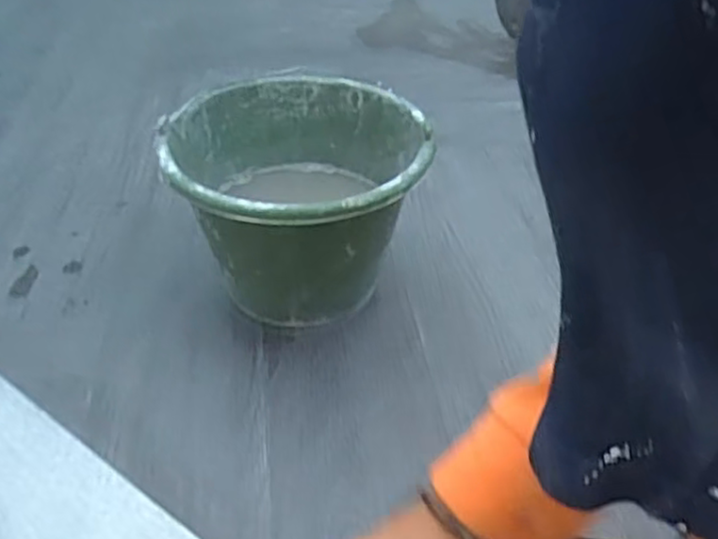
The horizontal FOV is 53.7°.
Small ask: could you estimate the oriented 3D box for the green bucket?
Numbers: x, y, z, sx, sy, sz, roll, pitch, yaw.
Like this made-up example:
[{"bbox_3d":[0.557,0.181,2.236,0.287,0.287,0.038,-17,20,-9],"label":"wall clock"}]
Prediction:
[{"bbox_3d":[-0.060,-0.059,0.703,0.232,0.175,0.255,1,38,0],"label":"green bucket"}]

